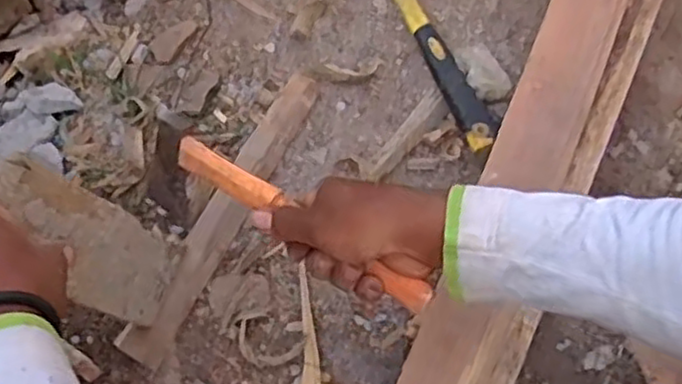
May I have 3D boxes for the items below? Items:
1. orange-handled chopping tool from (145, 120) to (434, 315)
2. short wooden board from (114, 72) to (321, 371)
[{"bbox_3d":[-0.051,0.025,0.549,0.272,0.079,0.053,25,72,25],"label":"orange-handled chopping tool"},{"bbox_3d":[-0.106,0.016,0.655,0.038,0.025,0.303,28,73,7],"label":"short wooden board"}]

